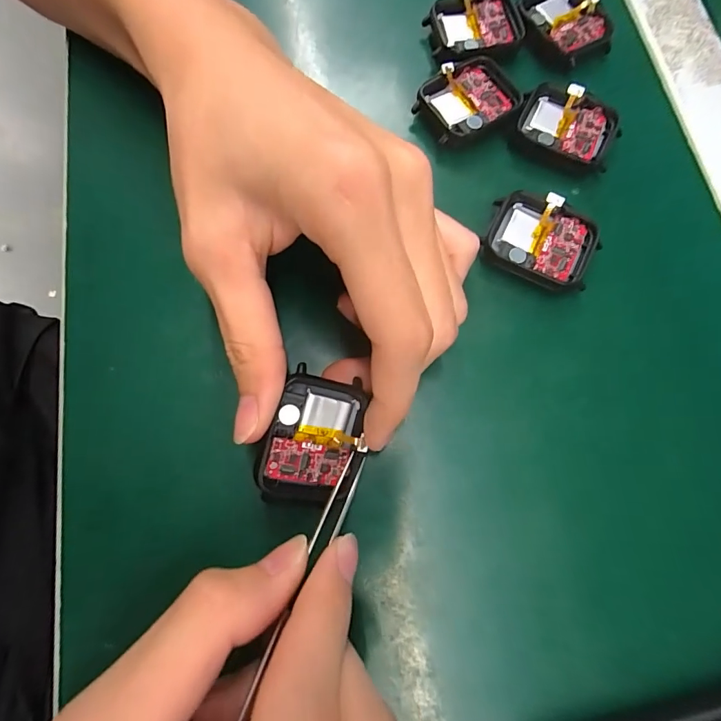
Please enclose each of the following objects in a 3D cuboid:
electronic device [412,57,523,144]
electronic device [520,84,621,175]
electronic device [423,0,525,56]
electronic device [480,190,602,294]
[{"bbox_3d":[0.051,-0.125,0.194,0.046,0.005,0.034,-32,78,-10],"label":"electronic device"},{"bbox_3d":[0.097,-0.110,0.192,0.043,0.009,0.033,27,75,5],"label":"electronic device"},{"bbox_3d":[0.058,-0.170,0.207,0.047,0.008,0.031,-11,75,-5],"label":"electronic device"},{"bbox_3d":[0.078,-0.051,0.177,0.045,0.008,0.038,23,75,4],"label":"electronic device"}]

